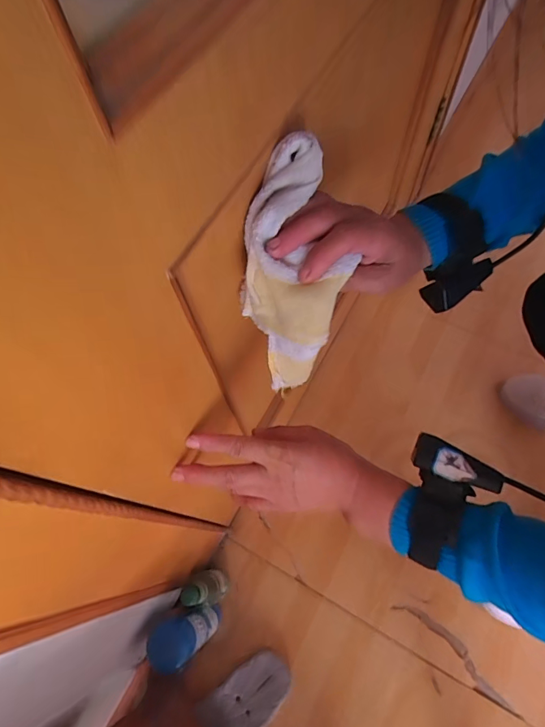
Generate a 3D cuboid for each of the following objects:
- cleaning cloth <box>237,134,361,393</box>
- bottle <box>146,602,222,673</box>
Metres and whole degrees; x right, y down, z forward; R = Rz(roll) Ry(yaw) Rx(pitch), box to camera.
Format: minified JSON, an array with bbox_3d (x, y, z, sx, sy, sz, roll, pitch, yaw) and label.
[{"bbox_3d":[0.016,-0.063,0.326,0.083,0.194,0.054,-1,24,3],"label":"cleaning cloth"},{"bbox_3d":[-0.114,0.379,0.607,0.049,0.249,0.052,-1,66,3],"label":"bottle"}]

